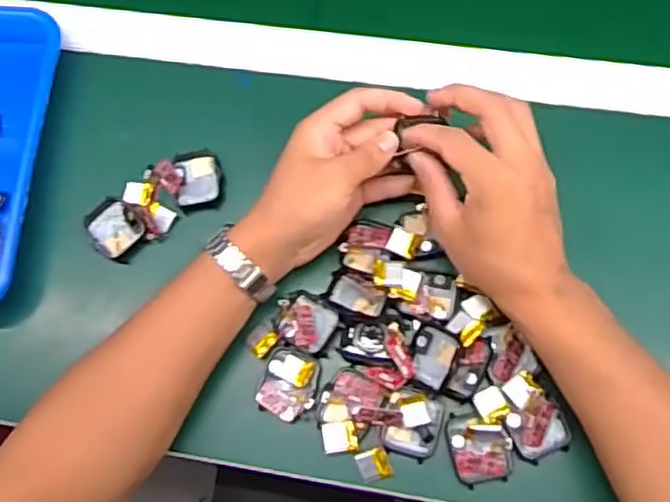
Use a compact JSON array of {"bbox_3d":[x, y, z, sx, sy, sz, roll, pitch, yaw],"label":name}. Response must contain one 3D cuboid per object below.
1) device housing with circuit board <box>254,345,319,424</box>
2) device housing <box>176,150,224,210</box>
[{"bbox_3d":[-0.032,0.093,0.465,0.038,0.007,0.048,15,76,8],"label":"device housing with circuit board"},{"bbox_3d":[-0.103,-0.056,0.516,0.034,0.009,0.046,-8,74,2],"label":"device housing"}]

